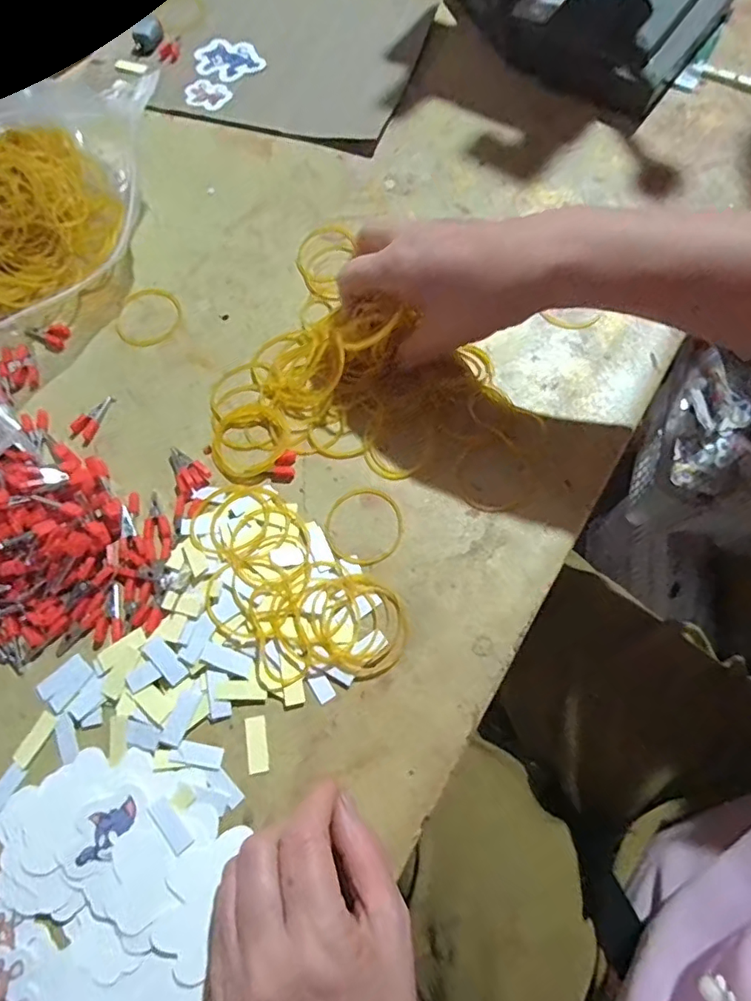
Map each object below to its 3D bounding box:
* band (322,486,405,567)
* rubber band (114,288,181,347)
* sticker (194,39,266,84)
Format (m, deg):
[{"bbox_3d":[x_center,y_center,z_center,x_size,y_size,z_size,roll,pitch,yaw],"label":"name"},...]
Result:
[{"bbox_3d":[-0.007,0.016,0.344,0.049,0.004,0.050,0,70,1],"label":"band"},{"bbox_3d":[-0.164,-0.133,0.395,0.045,0.004,0.049,0,70,1],"label":"rubber band"},{"bbox_3d":[-0.132,-0.394,0.489,0.053,0.004,0.052,-34,73,-11],"label":"sticker"}]

